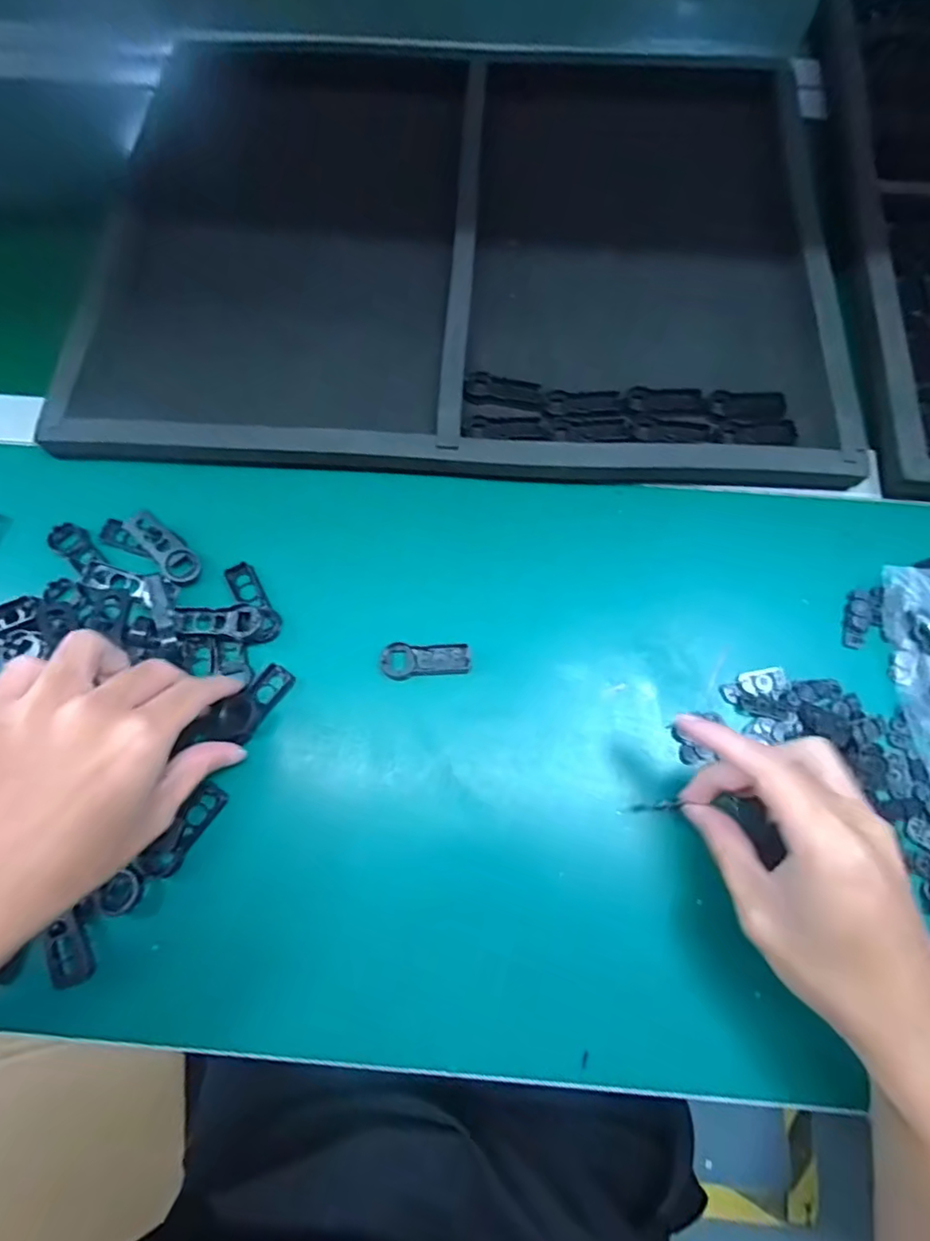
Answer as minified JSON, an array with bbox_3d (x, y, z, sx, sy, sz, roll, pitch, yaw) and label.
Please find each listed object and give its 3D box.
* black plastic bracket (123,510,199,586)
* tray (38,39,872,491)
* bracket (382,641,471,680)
[{"bbox_3d":[-0.194,-0.047,0.370,0.054,0.008,0.020,45,79,-1],"label":"black plastic bracket"},{"bbox_3d":[0.008,-0.305,0.430,0.532,0.040,0.419,3,73,2],"label":"tray"},{"bbox_3d":[-0.024,0.025,0.357,0.054,0.008,0.021,-3,73,0],"label":"bracket"}]

